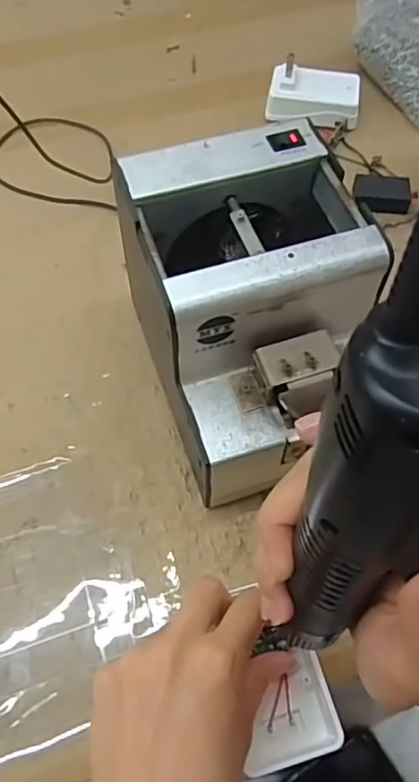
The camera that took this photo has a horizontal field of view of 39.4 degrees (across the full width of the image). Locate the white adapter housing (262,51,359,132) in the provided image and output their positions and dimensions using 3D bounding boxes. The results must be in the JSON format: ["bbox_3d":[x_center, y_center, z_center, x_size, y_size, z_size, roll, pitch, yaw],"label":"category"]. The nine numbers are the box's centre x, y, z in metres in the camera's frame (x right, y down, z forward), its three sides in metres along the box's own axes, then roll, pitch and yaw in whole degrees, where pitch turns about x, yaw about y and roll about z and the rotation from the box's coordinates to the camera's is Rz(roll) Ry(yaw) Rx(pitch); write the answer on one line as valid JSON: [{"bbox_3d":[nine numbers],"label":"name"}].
[{"bbox_3d":[0.101,-0.283,0.564,0.089,0.035,0.058,6,61,4],"label":"white adapter housing"}]

